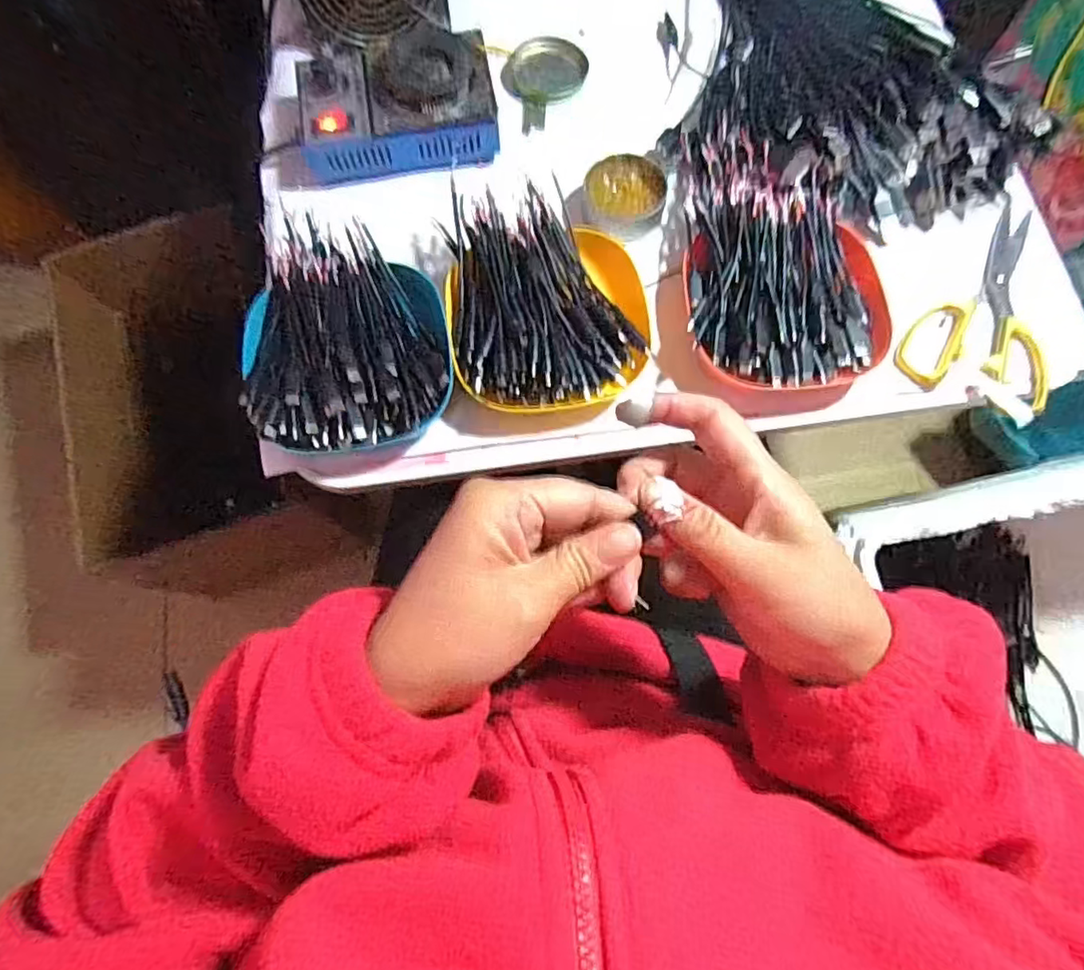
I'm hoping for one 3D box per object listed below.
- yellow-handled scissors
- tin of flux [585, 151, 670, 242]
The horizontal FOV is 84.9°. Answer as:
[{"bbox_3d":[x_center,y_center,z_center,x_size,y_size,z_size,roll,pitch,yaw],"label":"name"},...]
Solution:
[{"bbox_3d":[0.332,-0.143,0.443,0.099,0.014,0.176,20,76,6],"label":"yellow-handled scissors"},{"bbox_3d":[0.065,-0.224,0.465,0.061,0.030,0.060,0,75,0],"label":"tin of flux"}]

